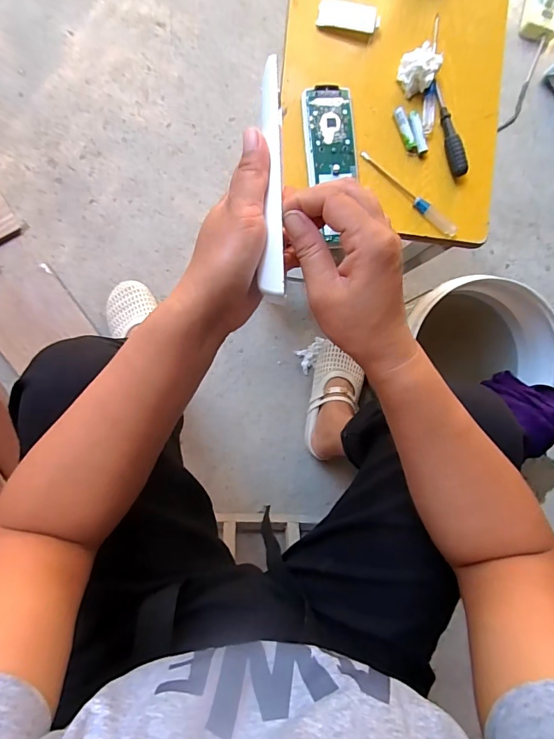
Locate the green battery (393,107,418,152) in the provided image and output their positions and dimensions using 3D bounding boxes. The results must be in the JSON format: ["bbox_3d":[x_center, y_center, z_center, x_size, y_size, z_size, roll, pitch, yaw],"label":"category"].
[{"bbox_3d":[0.132,-0.248,0.416,0.011,0.010,0.043,-22,92,-6],"label":"green battery"}]

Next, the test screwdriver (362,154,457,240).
[{"bbox_3d":[0.138,-0.184,0.418,0.125,0.010,0.014,42,86,-5],"label":"test screwdriver"}]

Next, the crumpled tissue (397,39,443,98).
[{"bbox_3d":[0.142,-0.301,0.406,0.035,0.027,0.038,26,88,-6],"label":"crumpled tissue"}]

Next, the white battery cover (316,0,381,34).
[{"bbox_3d":[0.072,-0.355,0.408,0.061,0.012,0.023,9,90,-7],"label":"white battery cover"}]

